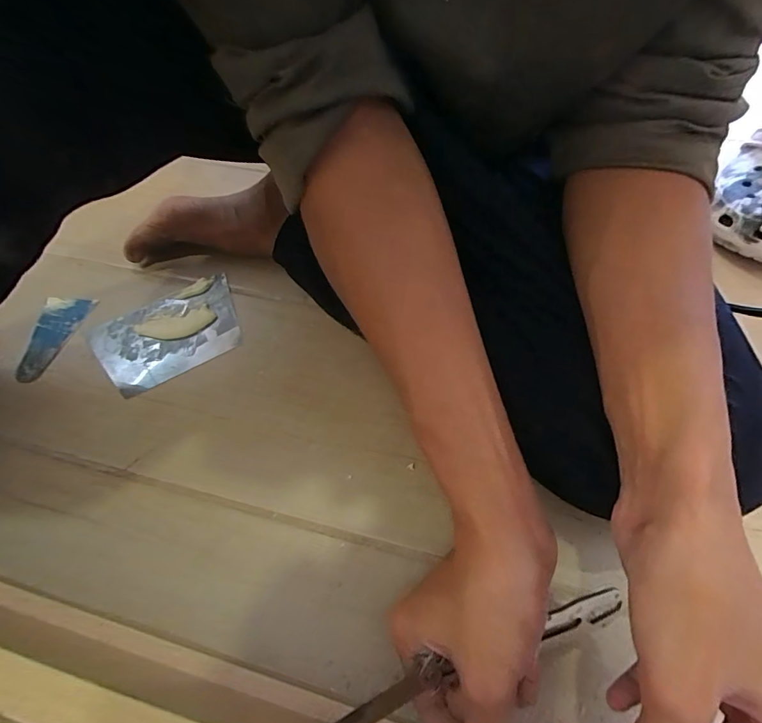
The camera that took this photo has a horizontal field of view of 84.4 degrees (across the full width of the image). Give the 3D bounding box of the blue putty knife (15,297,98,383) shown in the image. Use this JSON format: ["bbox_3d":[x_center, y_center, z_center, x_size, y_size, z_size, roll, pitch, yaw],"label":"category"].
[{"bbox_3d":[-0.322,-0.027,0.406,0.044,0.009,0.100,7,58,7],"label":"blue putty knife"}]

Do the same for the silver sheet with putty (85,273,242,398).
[{"bbox_3d":[-0.205,-0.028,0.409,0.133,0.005,0.095,-28,62,-17],"label":"silver sheet with putty"}]

